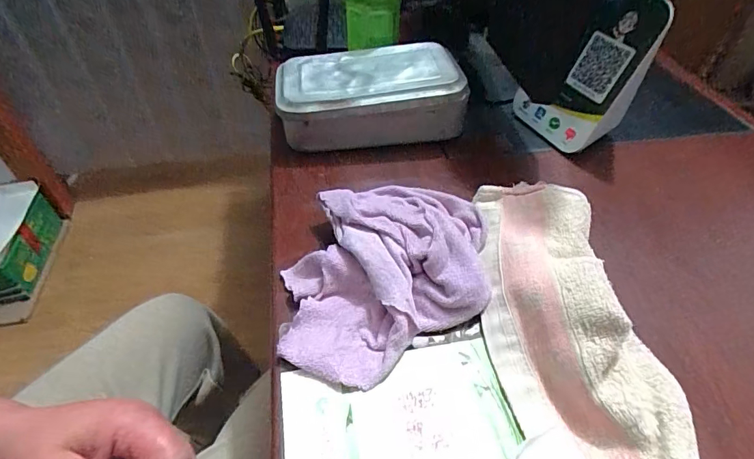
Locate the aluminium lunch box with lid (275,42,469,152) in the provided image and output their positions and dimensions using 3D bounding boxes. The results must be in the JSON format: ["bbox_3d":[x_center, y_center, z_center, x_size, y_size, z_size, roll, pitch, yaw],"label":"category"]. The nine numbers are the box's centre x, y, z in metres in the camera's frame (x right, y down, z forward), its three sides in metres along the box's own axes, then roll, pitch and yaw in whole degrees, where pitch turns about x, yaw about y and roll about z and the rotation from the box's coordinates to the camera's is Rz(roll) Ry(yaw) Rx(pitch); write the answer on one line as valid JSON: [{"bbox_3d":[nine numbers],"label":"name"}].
[{"bbox_3d":[-0.009,-0.151,0.491,0.202,0.073,0.121,-3,49,-4],"label":"aluminium lunch box with lid"}]

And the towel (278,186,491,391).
[{"bbox_3d":[0.007,0.026,0.336,0.154,0.042,0.183,5,46,5],"label":"towel"}]

